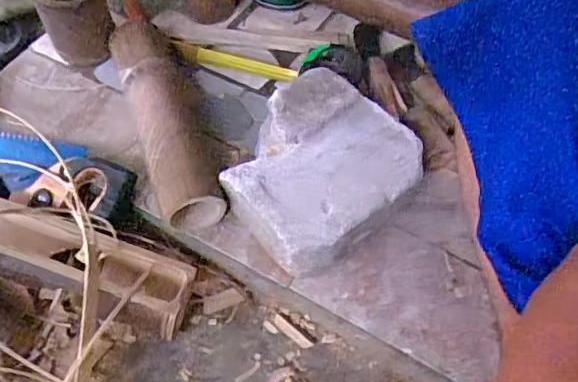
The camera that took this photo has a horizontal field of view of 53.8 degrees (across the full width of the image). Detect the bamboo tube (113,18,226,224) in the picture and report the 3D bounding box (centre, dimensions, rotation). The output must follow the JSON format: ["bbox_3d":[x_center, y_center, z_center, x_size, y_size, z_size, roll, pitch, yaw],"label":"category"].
[{"bbox_3d":[-0.152,-0.091,0.706,0.079,0.062,0.308,-16,57,-14],"label":"bamboo tube"}]

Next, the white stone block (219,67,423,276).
[{"bbox_3d":[0.031,-0.022,0.653,0.189,0.089,0.213,34,59,20],"label":"white stone block"}]

